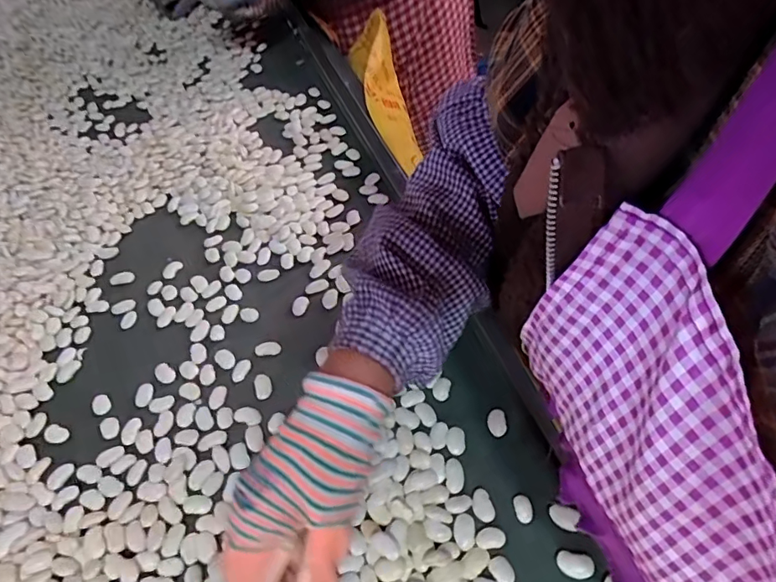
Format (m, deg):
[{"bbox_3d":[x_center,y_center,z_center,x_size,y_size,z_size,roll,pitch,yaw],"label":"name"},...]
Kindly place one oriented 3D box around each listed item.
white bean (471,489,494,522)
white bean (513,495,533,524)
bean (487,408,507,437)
[{"bbox_3d":[0.067,0.152,0.364,0.014,0.004,0.022,-14,51,-5],"label":"white bean"},{"bbox_3d":[0.095,0.153,0.360,0.012,0.004,0.019,-8,51,-1],"label":"white bean"},{"bbox_3d":[0.086,0.103,0.401,0.013,0.004,0.021,-5,51,2],"label":"bean"}]

